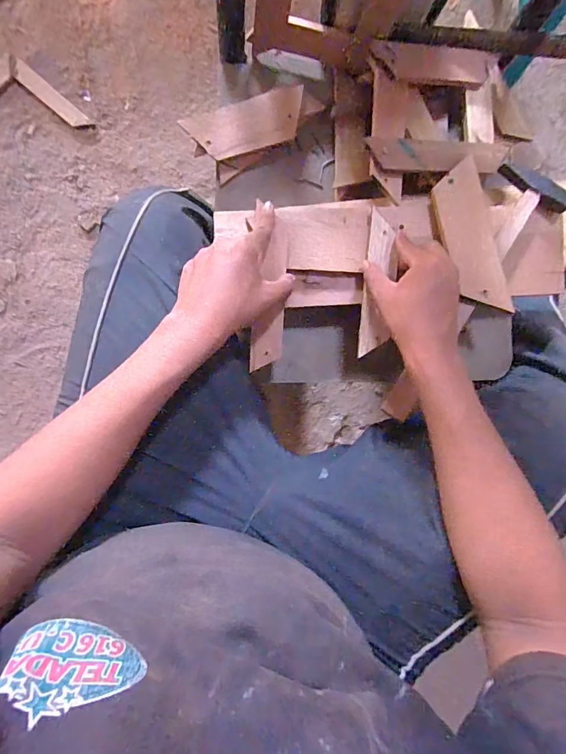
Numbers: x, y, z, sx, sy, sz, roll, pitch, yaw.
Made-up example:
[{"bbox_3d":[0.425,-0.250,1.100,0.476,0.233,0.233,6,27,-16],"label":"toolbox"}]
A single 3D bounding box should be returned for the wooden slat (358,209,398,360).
[{"bbox_3d":[0.109,-0.106,0.481,0.035,0.010,0.162,6,90,-8],"label":"wooden slat"}]

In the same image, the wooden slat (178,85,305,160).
[{"bbox_3d":[-0.042,-0.296,0.496,0.139,0.009,0.053,-19,102,-5],"label":"wooden slat"}]

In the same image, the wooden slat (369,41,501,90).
[{"bbox_3d":[0.172,-0.358,0.482,0.144,0.007,0.036,-2,114,-10],"label":"wooden slat"}]

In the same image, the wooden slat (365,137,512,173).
[{"bbox_3d":[0.184,-0.260,0.496,0.169,0.013,0.038,0,94,-6],"label":"wooden slat"}]

